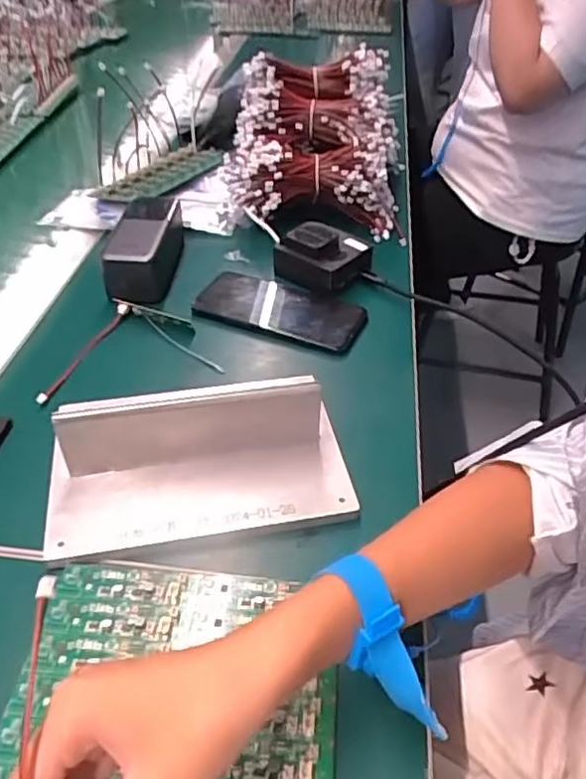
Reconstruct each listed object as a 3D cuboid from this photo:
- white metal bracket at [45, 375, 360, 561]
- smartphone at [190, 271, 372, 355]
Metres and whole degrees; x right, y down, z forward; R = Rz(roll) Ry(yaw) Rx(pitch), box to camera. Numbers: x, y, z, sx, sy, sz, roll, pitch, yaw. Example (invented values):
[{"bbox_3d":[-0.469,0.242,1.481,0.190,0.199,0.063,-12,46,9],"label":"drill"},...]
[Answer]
[{"bbox_3d":[-0.066,0.037,0.427,0.200,0.058,0.119,-7,42,-9],"label":"white metal bracket"},{"bbox_3d":[-0.012,-0.077,0.594,0.156,0.013,0.076,15,43,15],"label":"smartphone"}]

